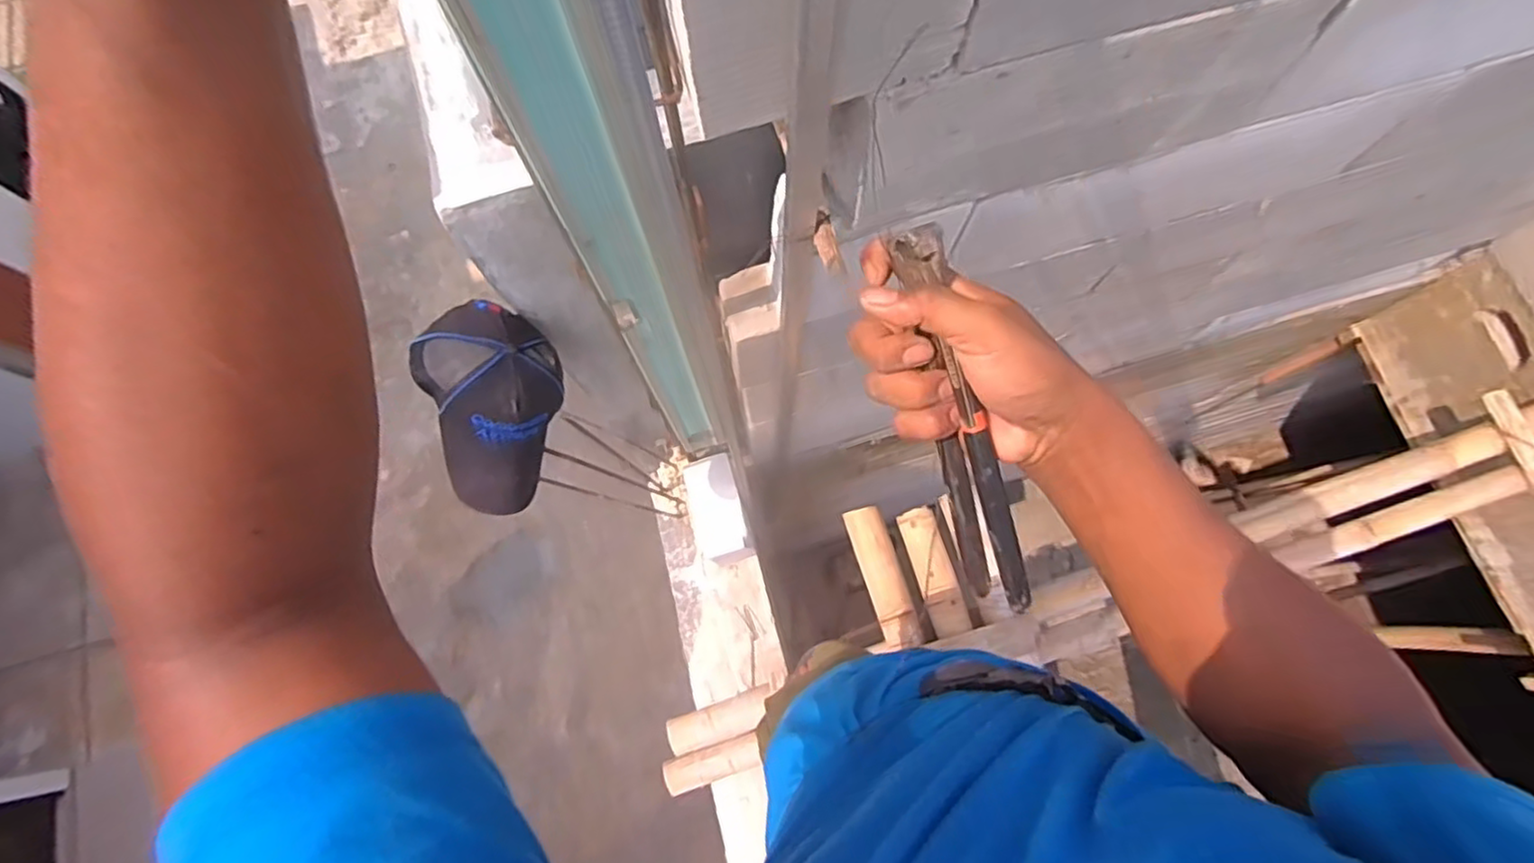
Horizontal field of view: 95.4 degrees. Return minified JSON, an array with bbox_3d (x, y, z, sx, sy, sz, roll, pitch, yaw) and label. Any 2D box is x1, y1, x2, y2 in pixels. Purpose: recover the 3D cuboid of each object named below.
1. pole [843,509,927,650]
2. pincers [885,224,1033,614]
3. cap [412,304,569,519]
[{"bbox_3d":[0.249,0.310,1.483,0.080,0.081,0.305,-17,75,-4],"label":"pole"},{"bbox_3d":[0.112,-0.004,0.394,0.028,0.041,0.221,-18,103,-4],"label":"pincers"},{"bbox_3d":[-0.369,-0.033,0.959,0.169,0.167,0.258,-11,75,-2],"label":"cap"}]

